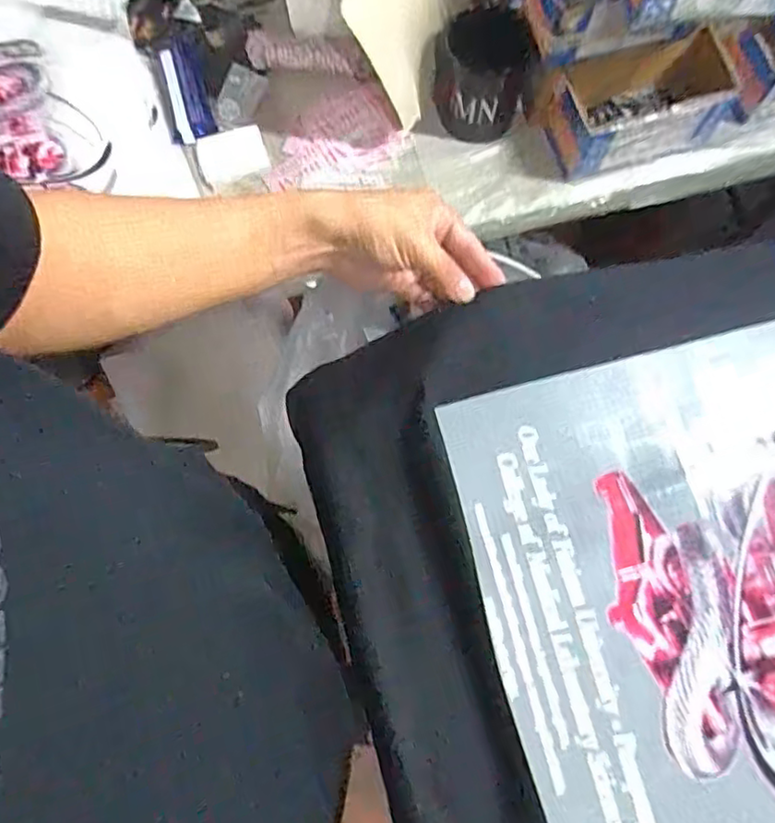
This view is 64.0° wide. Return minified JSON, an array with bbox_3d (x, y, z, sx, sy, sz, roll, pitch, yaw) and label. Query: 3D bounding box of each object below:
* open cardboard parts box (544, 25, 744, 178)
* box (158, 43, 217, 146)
[{"bbox_3d":[0.244,-0.309,0.629,0.165,0.086,0.101,-17,76,-4],"label":"open cardboard parts box"},{"bbox_3d":[-0.215,-0.343,0.664,0.046,0.021,0.107,-10,76,-2],"label":"box"}]

